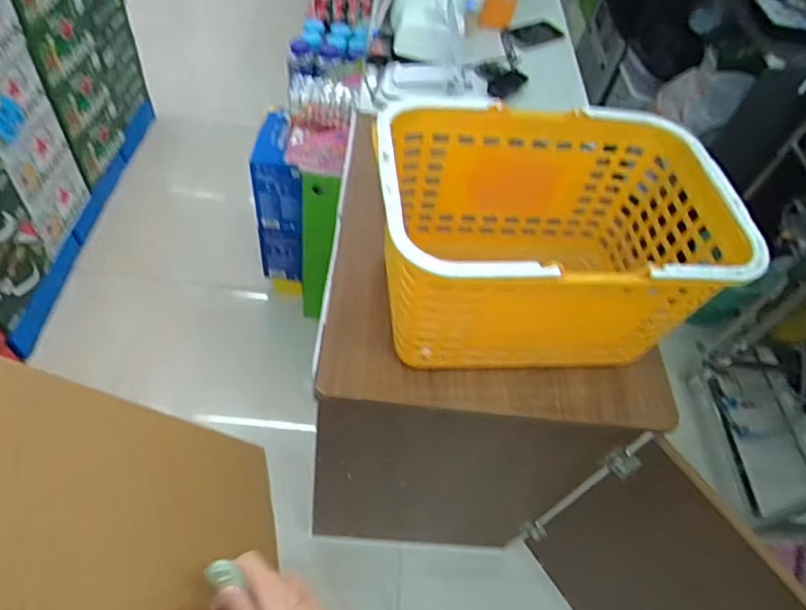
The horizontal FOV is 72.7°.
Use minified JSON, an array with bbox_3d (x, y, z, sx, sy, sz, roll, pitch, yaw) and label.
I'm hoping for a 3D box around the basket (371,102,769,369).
[{"bbox_3d":[0.179,-0.072,0.742,0.430,0.266,0.288,0,54,-5],"label":"basket"}]

